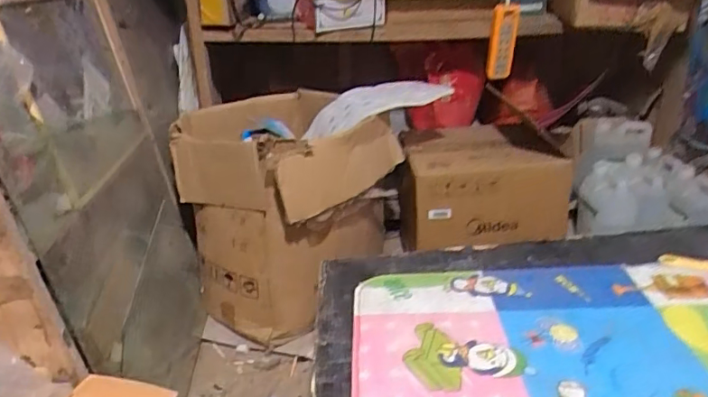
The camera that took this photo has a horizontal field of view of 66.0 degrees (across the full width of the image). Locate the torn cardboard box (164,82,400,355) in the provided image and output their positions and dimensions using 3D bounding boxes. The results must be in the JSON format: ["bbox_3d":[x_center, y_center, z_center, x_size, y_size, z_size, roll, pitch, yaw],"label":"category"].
[{"bbox_3d":[-0.146,0.032,1.296,0.451,0.465,0.394,8,27,23],"label":"torn cardboard box"}]

